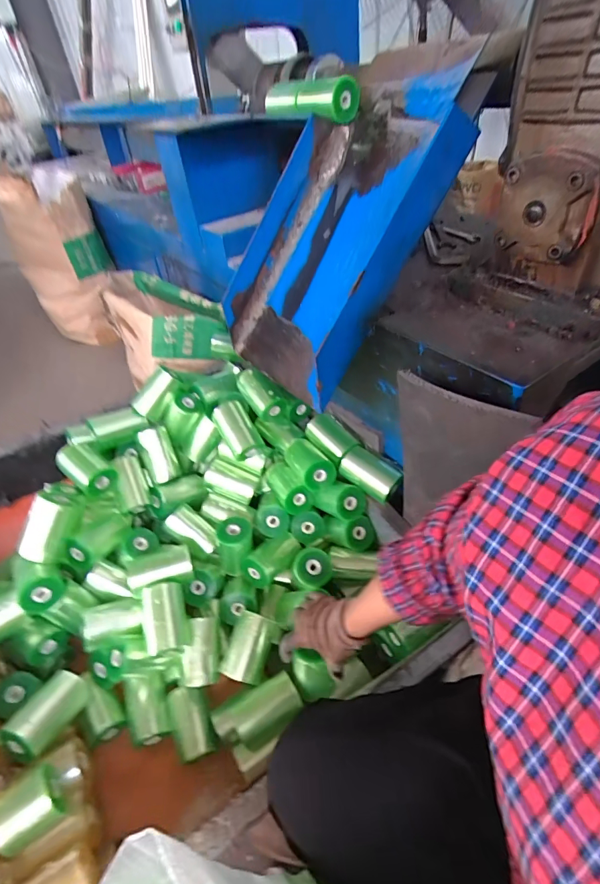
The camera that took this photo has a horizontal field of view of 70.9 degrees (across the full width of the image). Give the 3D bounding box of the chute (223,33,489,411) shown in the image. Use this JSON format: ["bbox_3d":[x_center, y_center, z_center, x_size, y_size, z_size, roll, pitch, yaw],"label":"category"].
[{"bbox_3d":[0.067,-0.373,0.723,0.107,0.579,0.318,14,22,-44],"label":"chute"}]

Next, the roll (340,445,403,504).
[{"bbox_3d":[0.133,0.062,0.794,0.061,0.057,0.108,-35,49,-27],"label":"roll"}]

